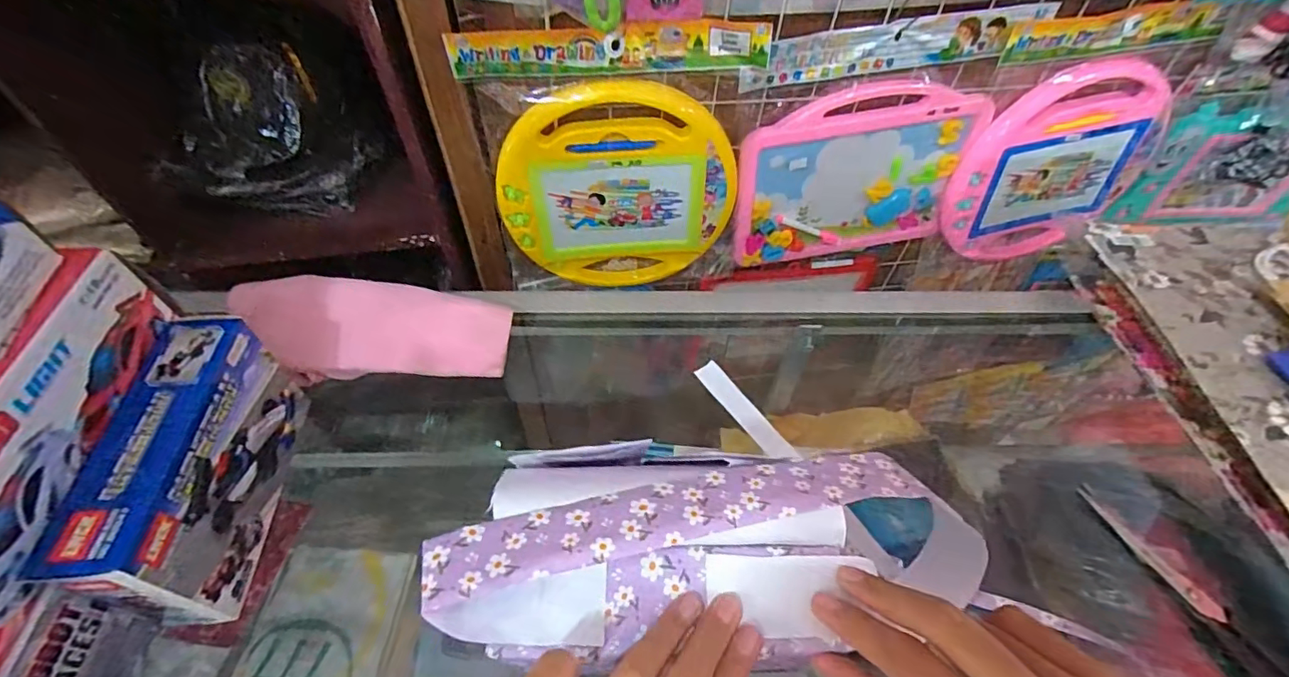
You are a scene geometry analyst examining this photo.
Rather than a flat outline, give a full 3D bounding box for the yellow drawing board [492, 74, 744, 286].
[{"bbox_3d":[-0.032,-0.171,0.670,0.283,0.255,0.043,-1,53,-3],"label":"yellow drawing board"}]

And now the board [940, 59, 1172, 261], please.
[{"bbox_3d":[0.545,-0.221,0.730,0.280,0.252,0.052,-9,54,-9],"label":"board"}]

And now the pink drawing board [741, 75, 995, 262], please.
[{"bbox_3d":[0.263,-0.203,0.697,0.290,0.227,0.031,-7,53,-8],"label":"pink drawing board"}]

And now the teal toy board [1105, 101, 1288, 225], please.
[{"bbox_3d":[0.849,-0.237,0.769,0.279,0.176,0.030,0,53,-3],"label":"teal toy board"}]

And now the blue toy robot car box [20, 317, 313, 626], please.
[{"bbox_3d":[-0.254,0.075,0.314,0.047,0.095,0.156,-2,53,-4],"label":"blue toy robot car box"}]

